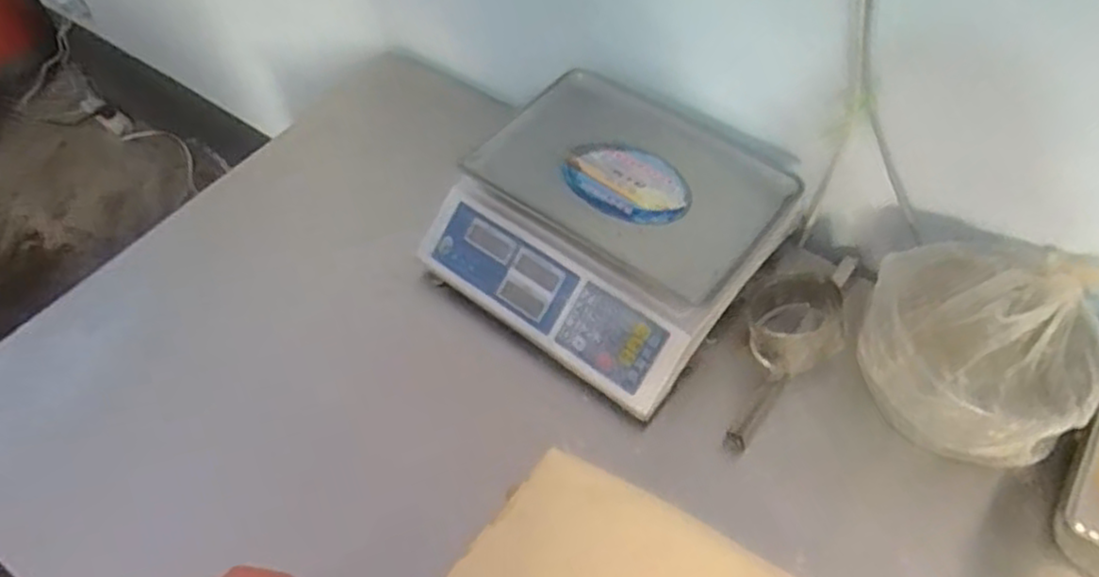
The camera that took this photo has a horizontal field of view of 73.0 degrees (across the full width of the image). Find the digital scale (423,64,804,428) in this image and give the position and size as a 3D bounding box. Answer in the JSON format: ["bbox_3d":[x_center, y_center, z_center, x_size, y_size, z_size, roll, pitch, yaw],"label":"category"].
[{"bbox_3d":[0.072,-0.077,0.864,0.345,0.126,0.310,33,60,21],"label":"digital scale"}]

